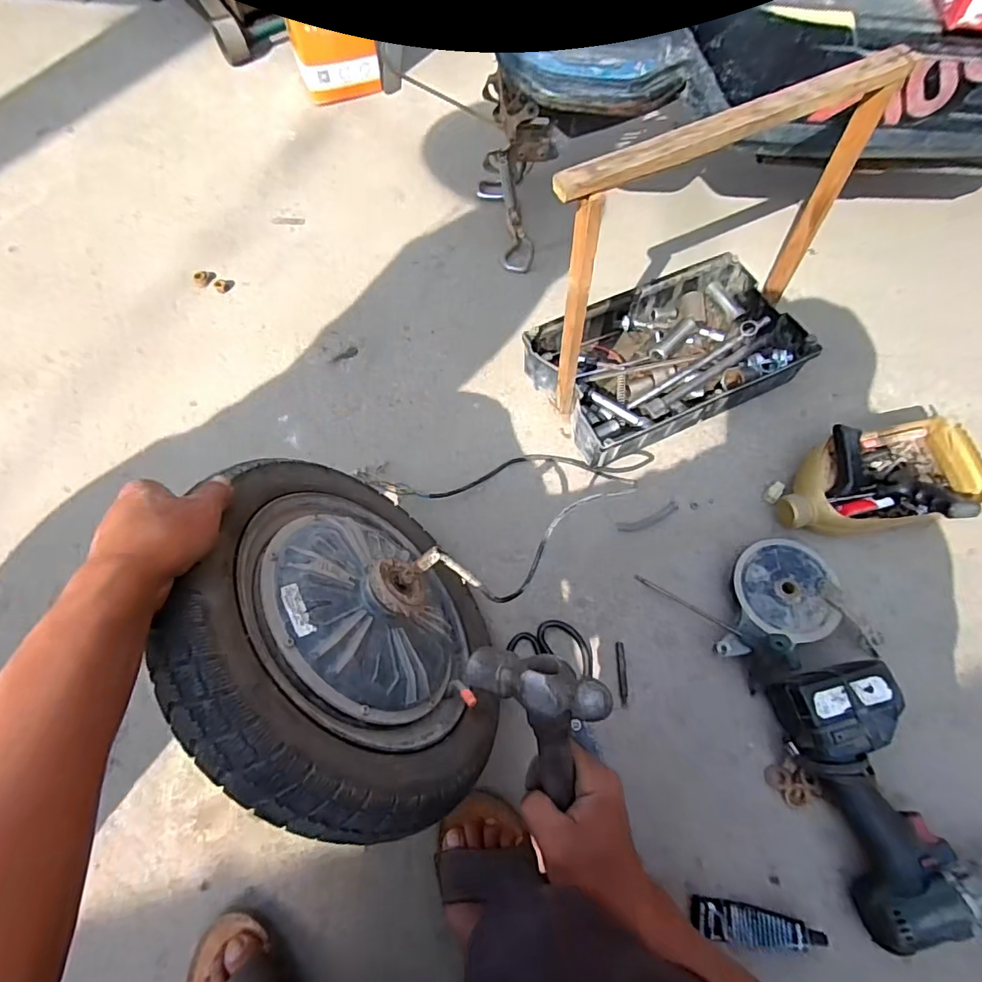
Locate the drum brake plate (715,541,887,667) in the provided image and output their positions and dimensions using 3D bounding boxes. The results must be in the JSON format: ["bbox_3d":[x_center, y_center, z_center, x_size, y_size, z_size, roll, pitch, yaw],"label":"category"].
[{"bbox_3d":[0.346,0.135,0.620,0.169,0.074,0.146,-11,67,-5],"label":"drum brake plate"}]

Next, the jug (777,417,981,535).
[{"bbox_3d":[0.501,-0.011,0.665,0.245,0.104,0.144,-14,67,-6],"label":"jug"}]

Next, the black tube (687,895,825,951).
[{"bbox_3d":[0.259,0.430,0.501,0.119,0.025,0.032,8,67,3],"label":"black tube"}]

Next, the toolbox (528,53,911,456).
[{"bbox_3d":[0.255,-0.256,0.634,0.399,0.377,0.221,-24,69,-10],"label":"toolbox"}]

